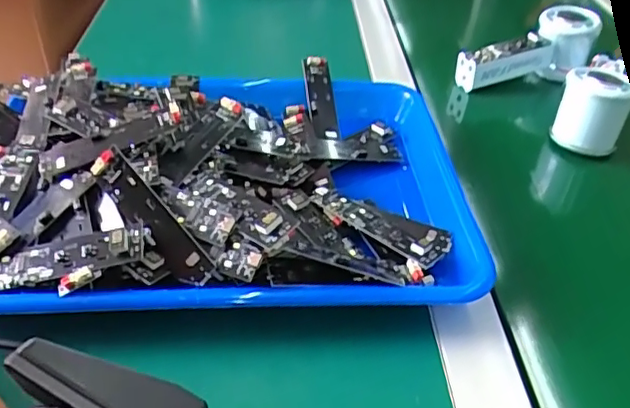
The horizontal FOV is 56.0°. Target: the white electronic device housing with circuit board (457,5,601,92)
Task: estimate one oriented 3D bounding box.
[{"bbox_3d":[0.213,-0.150,0.594,0.142,0.060,0.055,-19,44,-25],"label":"white electronic device housing with circuit board"}]

